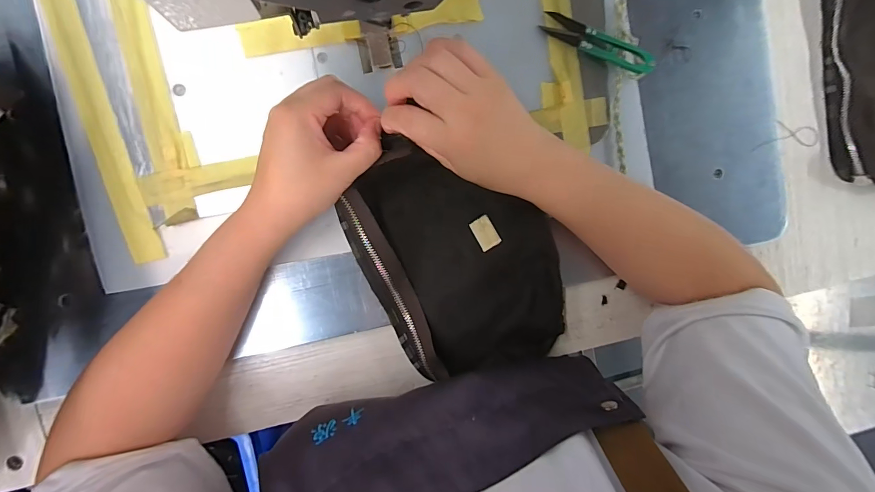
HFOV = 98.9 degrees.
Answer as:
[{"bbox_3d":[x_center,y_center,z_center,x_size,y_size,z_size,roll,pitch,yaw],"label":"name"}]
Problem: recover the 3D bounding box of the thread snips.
[{"bbox_3d":[0.144,-0.181,0.332,0.103,0.014,0.022,23,89,-7],"label":"thread snips"}]

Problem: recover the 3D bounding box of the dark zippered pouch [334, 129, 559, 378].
[{"bbox_3d":[0.023,0.017,0.323,0.157,0.039,0.219,-25,95,-5],"label":"dark zippered pouch"}]

